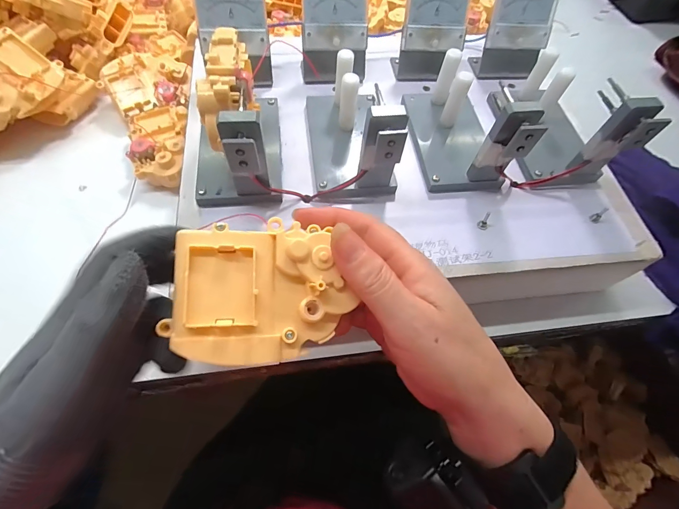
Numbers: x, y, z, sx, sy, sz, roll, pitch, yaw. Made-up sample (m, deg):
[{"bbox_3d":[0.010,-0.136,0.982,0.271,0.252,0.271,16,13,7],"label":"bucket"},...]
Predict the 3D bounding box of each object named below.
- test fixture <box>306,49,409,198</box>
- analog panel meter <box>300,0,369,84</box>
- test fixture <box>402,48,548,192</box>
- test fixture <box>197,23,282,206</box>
[{"bbox_3d":[0.009,-0.114,0.290,0.069,0.079,0.125,-3,62,-6],"label":"test fixture"},{"bbox_3d":[-0.005,-0.217,0.347,0.065,0.077,0.040,-5,62,-7],"label":"analog panel meter"},{"bbox_3d":[0.109,-0.122,0.302,0.066,0.079,0.128,-4,62,-6],"label":"test fixture"},{"bbox_3d":[-0.086,-0.117,0.283,0.069,0.083,0.158,-4,62,-6],"label":"test fixture"}]

